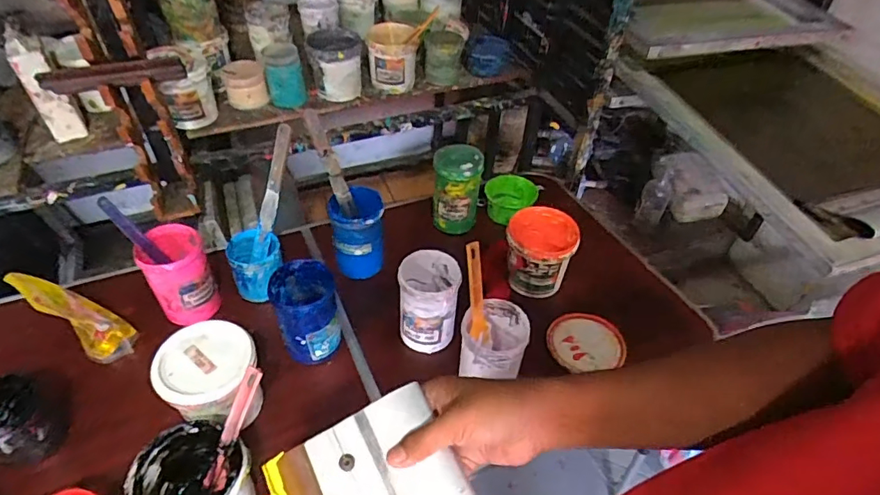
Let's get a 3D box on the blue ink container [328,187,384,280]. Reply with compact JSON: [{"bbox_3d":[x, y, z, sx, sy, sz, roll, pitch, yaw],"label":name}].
[{"bbox_3d":[-0.150,-0.027,0.947,0.095,0.135,0.099,-3,47,-5],"label":"blue ink container"}]

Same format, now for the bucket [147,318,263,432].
[{"bbox_3d":[-0.323,0.192,0.733,0.126,0.124,0.120,1,47,-1],"label":"bucket"}]

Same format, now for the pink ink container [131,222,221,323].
[{"bbox_3d":[-0.431,0.046,0.859,0.094,0.133,0.100,-23,52,-21],"label":"pink ink container"}]

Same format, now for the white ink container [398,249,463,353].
[{"bbox_3d":[-0.018,0.089,0.848,0.096,0.142,0.103,7,47,4],"label":"white ink container"}]

